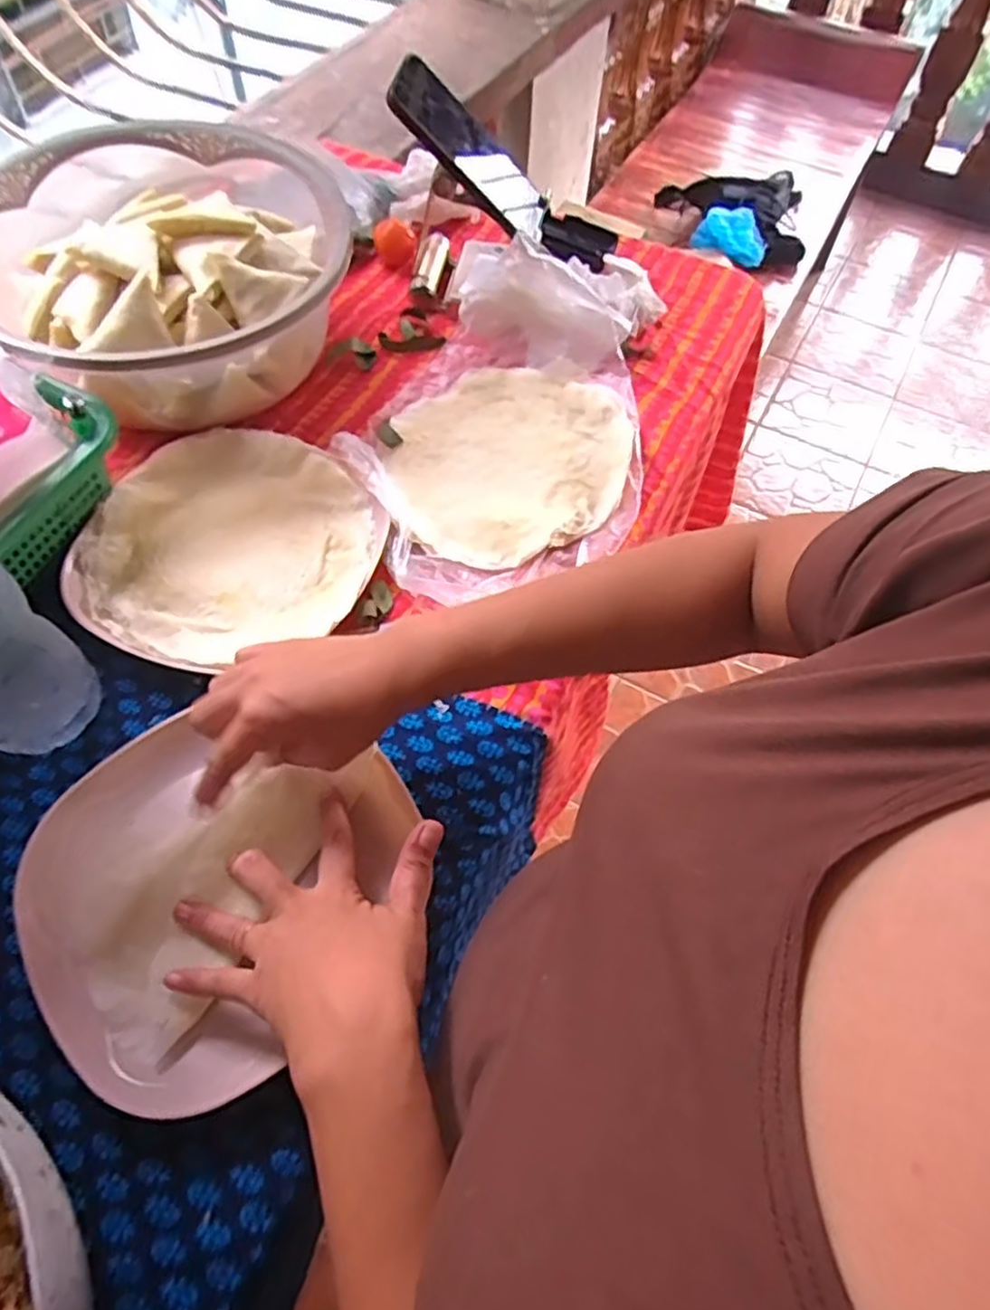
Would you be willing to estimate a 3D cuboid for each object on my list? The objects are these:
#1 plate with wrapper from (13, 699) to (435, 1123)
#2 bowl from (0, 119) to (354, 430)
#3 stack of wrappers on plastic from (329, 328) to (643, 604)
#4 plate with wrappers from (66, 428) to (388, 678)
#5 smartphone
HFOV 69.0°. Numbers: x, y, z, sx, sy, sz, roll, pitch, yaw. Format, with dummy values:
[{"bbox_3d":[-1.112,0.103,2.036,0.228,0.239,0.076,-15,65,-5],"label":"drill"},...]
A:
[{"bbox_3d":[-0.172,0.130,0.418,0.190,0.026,0.204,1,60,-2],"label":"plate with wrapper"},{"bbox_3d":[-0.269,-0.309,0.615,0.294,0.127,0.278,1,60,-2],"label":"bowl"},{"bbox_3d":[0.007,-0.178,0.605,0.256,0.024,0.265,-20,63,-14],"label":"stack of wrappers on plastic"},{"bbox_3d":[-0.195,-0.081,0.541,0.207,0.020,0.207,1,60,-2],"label":"plate with wrappers"},{"bbox_3d":[-0.019,-0.430,0.620,0.163,0.011,0.081,29,61,-34],"label":"smartphone"}]

